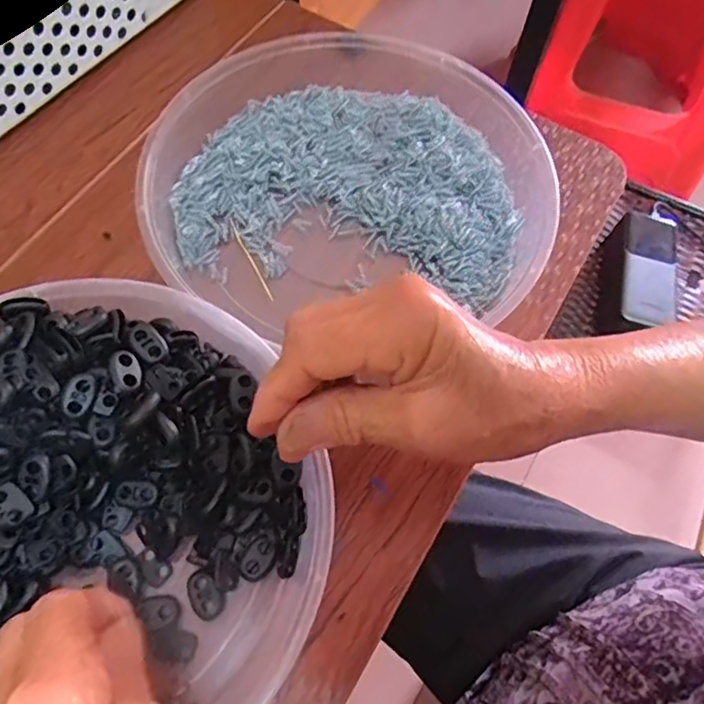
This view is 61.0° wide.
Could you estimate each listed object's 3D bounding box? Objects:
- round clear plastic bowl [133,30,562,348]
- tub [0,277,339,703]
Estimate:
[{"bbox_3d":[0.007,-0.110,0.366,0.227,0.037,0.226,1,66,-3],"label":"round clear plastic bowl"},{"bbox_3d":[-0.125,0.073,0.265,0.211,0.049,0.212,-24,69,-13],"label":"tub"}]

